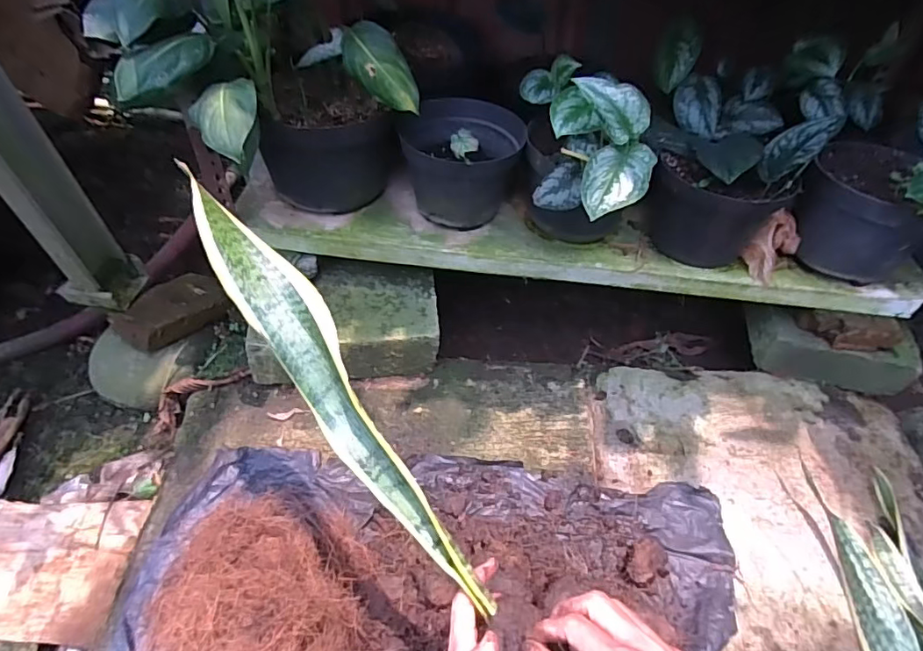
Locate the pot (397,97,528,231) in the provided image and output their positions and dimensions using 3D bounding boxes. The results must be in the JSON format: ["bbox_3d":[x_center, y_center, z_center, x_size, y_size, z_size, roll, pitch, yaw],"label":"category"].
[{"bbox_3d":[0.000,-0.227,0.730,0.156,0.145,0.167,1,49,-1],"label":"pot"}]

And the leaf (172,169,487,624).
[{"bbox_3d":[-0.095,0.048,0.401,0.051,0.036,0.357,-32,87,-29],"label":"leaf"}]

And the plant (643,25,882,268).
[{"bbox_3d":[0.367,-0.230,0.706,0.229,0.217,0.206,0,50,-3],"label":"plant"}]

